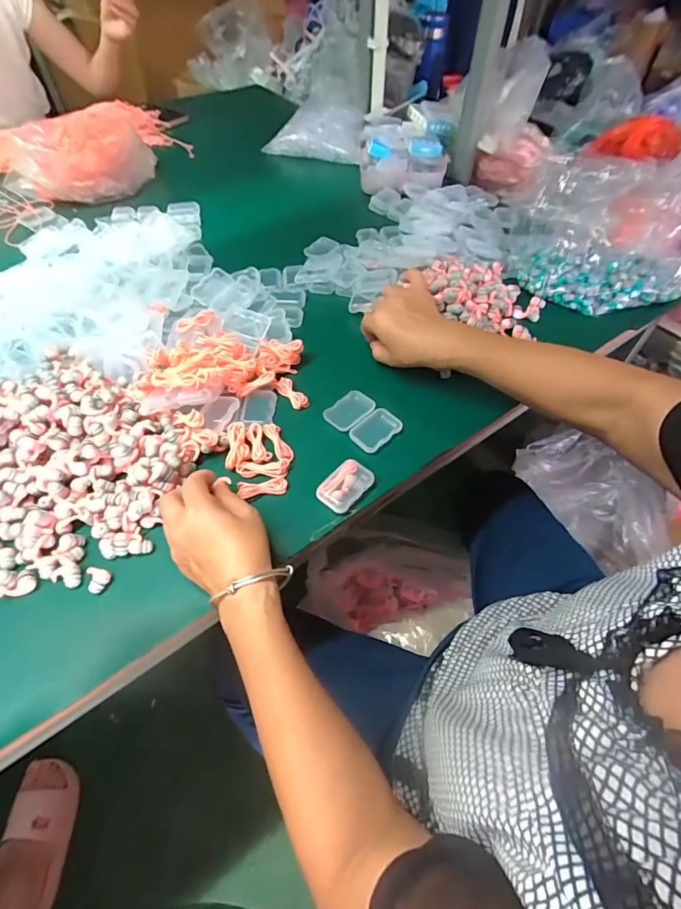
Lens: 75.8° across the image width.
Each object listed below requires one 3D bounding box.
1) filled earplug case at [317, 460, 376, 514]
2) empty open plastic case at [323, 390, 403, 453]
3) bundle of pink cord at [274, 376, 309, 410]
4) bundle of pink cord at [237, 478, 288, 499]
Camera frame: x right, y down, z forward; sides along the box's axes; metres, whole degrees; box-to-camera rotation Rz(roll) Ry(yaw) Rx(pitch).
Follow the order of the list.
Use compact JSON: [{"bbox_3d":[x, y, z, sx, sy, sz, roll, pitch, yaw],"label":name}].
[{"bbox_3d":[0.005,0.032,0.433,0.035,0.017,0.056,35,61,22],"label":"filled earplug case"},{"bbox_3d":[0.025,-0.038,0.486,0.056,0.011,0.075,-38,63,-25],"label":"empty open plastic case"},{"bbox_3d":[-0.057,-0.071,0.507,0.022,0.013,0.048,-29,60,-20],"label":"bundle of pink cord"},{"bbox_3d":[-0.076,0.032,0.431,0.046,0.012,0.014,-10,55,-8],"label":"bundle of pink cord"}]

